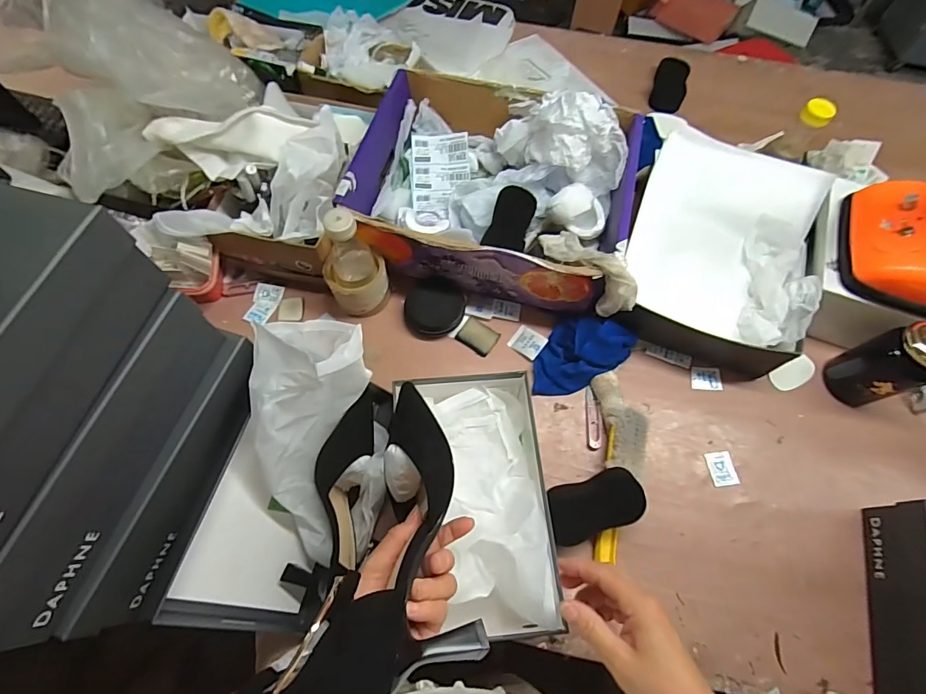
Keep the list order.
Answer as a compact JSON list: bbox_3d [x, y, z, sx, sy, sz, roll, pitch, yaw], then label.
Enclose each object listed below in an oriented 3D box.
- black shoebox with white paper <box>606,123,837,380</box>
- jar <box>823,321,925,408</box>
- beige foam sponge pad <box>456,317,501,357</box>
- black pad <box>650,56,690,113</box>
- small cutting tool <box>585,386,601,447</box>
[{"bbox_3d":[0.389,-0.148,0.699,0.247,0.130,0.320,19,68,7],"label":"black shoebox with white paper"},{"bbox_3d":[0.577,0.021,0.601,0.060,0.162,0.075,-20,69,-9],"label":"jar"},{"bbox_3d":[0.024,-0.017,0.703,0.057,0.005,0.049,33,70,12],"label":"beige foam sponge pad"},{"bbox_3d":[0.427,-0.536,0.922,0.062,0.030,0.144,14,67,5],"label":"black pad"},{"bbox_3d":[0.190,0.102,0.653,0.019,0.007,0.089,4,67,1],"label":"small cutting tool"}]

